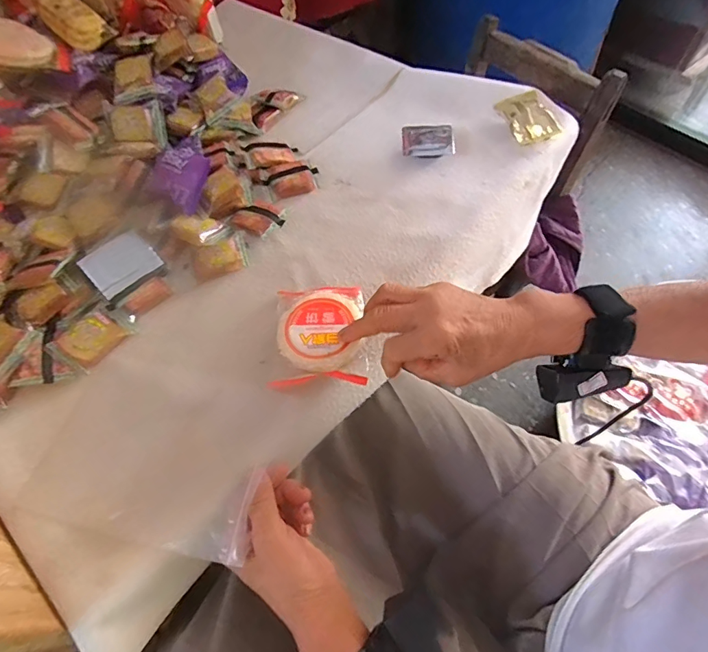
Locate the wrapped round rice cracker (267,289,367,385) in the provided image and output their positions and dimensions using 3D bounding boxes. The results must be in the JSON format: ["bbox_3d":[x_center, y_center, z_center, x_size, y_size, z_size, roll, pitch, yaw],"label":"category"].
[{"bbox_3d":[-0.031,0.007,0.411,0.083,0.021,0.097,-2,58,-1],"label":"wrapped round rice cracker"}]

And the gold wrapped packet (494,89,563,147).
[{"bbox_3d":[0.216,-0.259,0.544,0.057,0.023,0.072,-15,59,-8],"label":"gold wrapped packet"}]

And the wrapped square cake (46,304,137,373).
[{"bbox_3d":[-0.255,0.007,0.431,0.045,0.016,0.067,31,64,18],"label":"wrapped square cake"}]

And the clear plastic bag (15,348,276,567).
[{"bbox_3d":[-0.162,0.101,0.375,0.185,0.013,0.140,12,59,8],"label":"clear plastic bag"}]

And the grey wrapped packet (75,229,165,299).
[{"bbox_3d":[-0.242,-0.066,0.458,0.066,0.013,0.051,-41,98,-25],"label":"grey wrapped packet"}]

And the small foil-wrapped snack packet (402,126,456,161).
[{"bbox_3d":[0.091,-0.230,0.544,0.060,0.018,0.050,0,58,1],"label":"small foil-wrapped snack packet"}]

